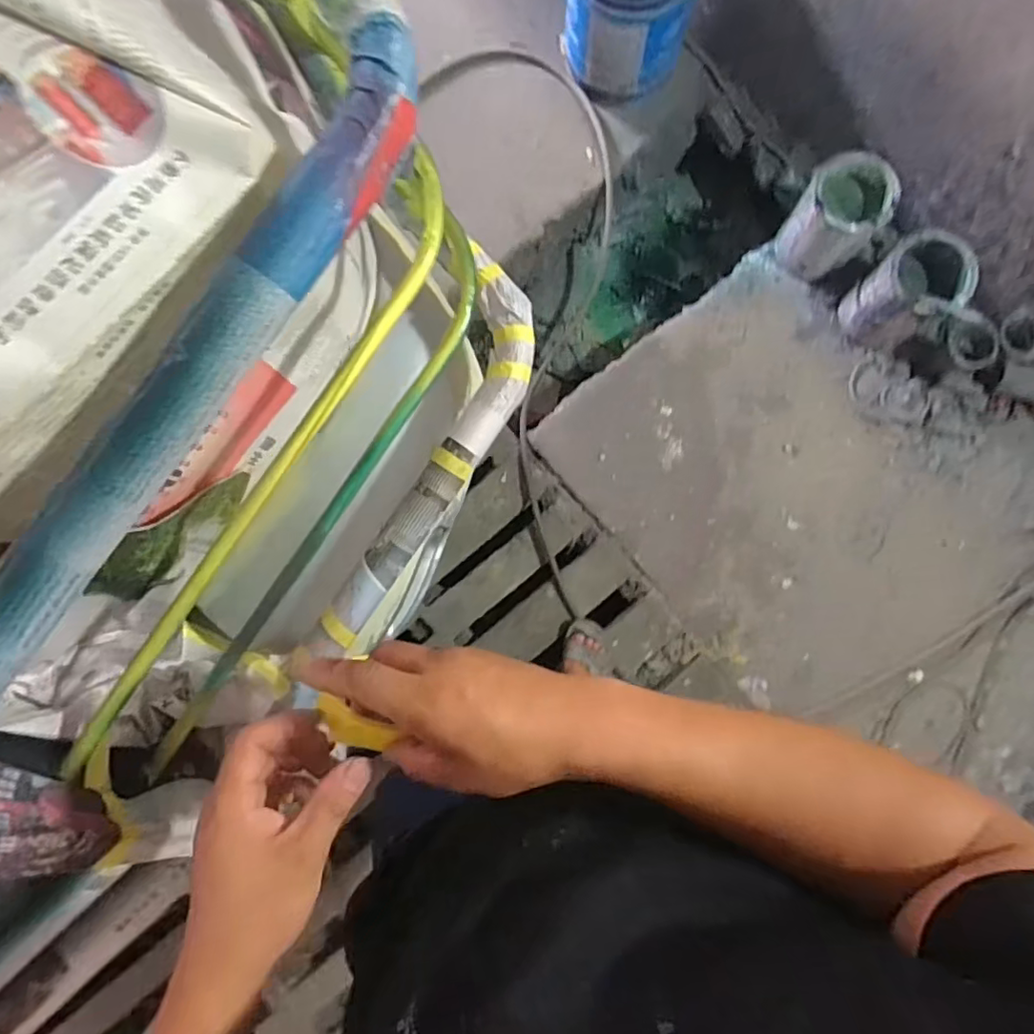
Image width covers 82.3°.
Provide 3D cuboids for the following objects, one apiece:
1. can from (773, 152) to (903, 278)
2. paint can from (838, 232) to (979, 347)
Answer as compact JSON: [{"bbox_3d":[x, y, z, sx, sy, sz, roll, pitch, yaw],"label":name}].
[{"bbox_3d":[0.675,-0.640,1.248,0.163,0.202,0.194,38,88,5],"label":"can"},{"bbox_3d":[0.792,-0.458,1.226,0.159,0.208,0.156,0,85,3],"label":"paint can"}]

